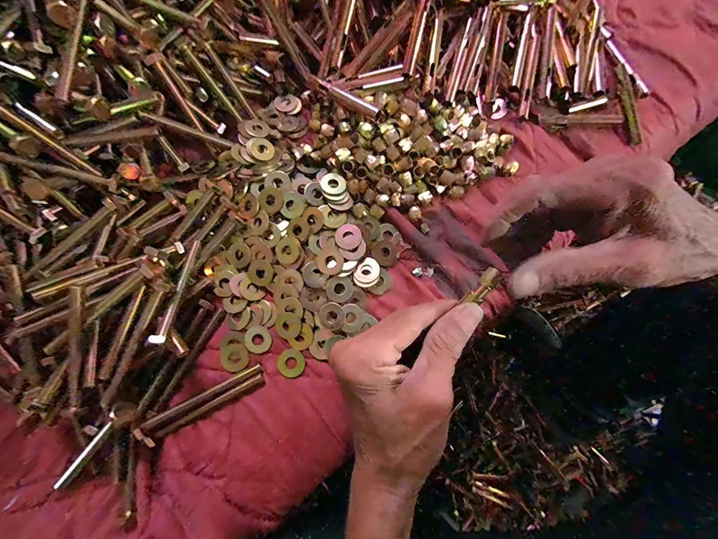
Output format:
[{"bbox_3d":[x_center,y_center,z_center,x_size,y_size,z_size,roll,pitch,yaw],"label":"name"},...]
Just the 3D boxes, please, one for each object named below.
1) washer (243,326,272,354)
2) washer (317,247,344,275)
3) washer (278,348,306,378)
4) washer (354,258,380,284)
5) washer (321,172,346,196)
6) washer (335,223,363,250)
[{"bbox_3d":[-0.093,0.064,0.286,0.024,0.004,0.024,0,76,1],"label":"washer"},{"bbox_3d":[-0.026,-0.008,0.291,0.025,0.004,0.024,0,76,1],"label":"washer"},{"bbox_3d":[-0.061,0.084,0.282,0.024,0.004,0.024,0,76,1],"label":"washer"},{"bbox_3d":[0.008,0.001,0.295,0.022,0.004,0.024,0,76,1],"label":"washer"},{"bbox_3d":[-0.024,-0.082,0.301,0.023,0.004,0.023,0,76,1],"label":"washer"},{"bbox_3d":[-0.010,-0.031,0.295,0.024,0.004,0.023,0,84,1],"label":"washer"}]

